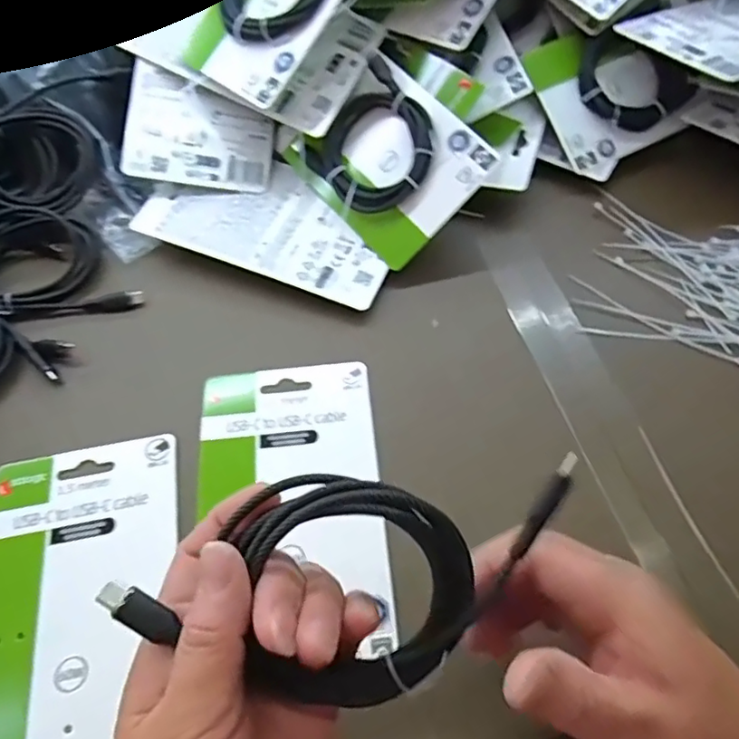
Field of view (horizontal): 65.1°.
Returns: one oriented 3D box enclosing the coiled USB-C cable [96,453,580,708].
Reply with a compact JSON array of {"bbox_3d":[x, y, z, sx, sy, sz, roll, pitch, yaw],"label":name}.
[{"bbox_3d":[-0.007,0.073,0.196,0.154,0.031,0.068,-3,62,-2],"label":"coiled USB-C cable"}]

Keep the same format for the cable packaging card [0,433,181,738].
[{"bbox_3d":[-0.145,0.120,0.286,0.098,0.006,0.177,-10,59,-6],"label":"cable packaging card"}]

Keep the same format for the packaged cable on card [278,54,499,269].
[{"bbox_3d":[0.013,-0.145,0.393,0.102,0.018,0.135,-46,75,14],"label":"packaged cable on card"}]

